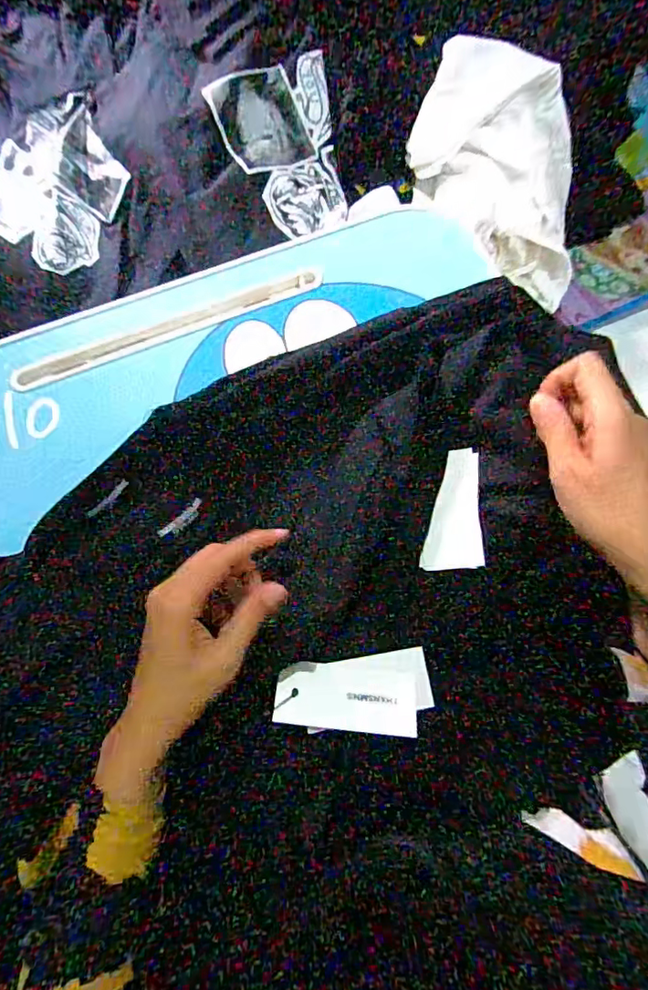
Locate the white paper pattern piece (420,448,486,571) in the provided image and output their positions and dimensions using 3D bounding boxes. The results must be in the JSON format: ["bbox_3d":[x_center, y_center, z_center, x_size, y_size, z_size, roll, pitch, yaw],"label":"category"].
[{"bbox_3d":[0.094,0.009,0.391,0.042,0.004,0.091,-4,68,18],"label":"white paper pattern piece"}]

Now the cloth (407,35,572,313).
[{"bbox_3d":[0.235,-0.438,0.720,0.237,0.125,0.287,9,73,3],"label":"cloth"}]

